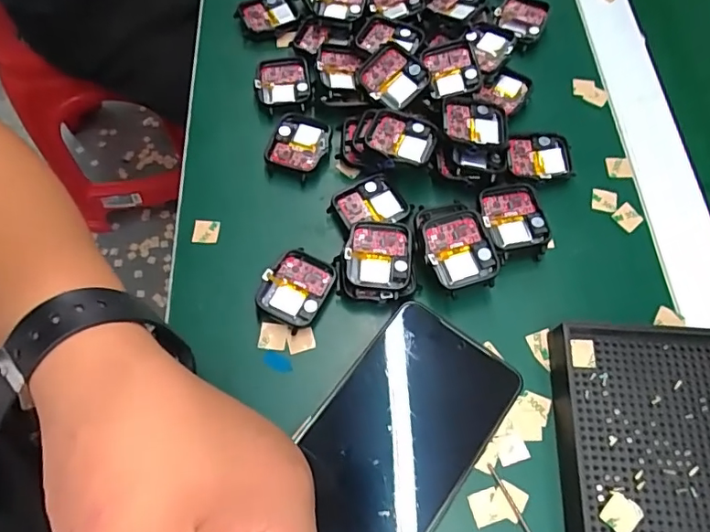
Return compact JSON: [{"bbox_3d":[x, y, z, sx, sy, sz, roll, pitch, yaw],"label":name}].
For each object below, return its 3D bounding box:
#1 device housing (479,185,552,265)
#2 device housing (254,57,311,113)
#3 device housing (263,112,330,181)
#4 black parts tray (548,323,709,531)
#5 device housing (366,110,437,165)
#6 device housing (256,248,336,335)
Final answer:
[{"bbox_3d":[0.095,-0.025,0.315,0.036,0.018,0.046,-8,66,-6],"label":"device housing"},{"bbox_3d":[-0.050,-0.129,0.364,0.037,0.006,0.044,-5,66,-4],"label":"device housing"},{"bbox_3d":[-0.037,-0.080,0.345,0.041,0.011,0.041,-1,66,2],"label":"device housing"},{"bbox_3d":[0.153,0.100,0.259,0.094,0.022,0.134,4,65,0],"label":"black parts tray"},{"bbox_3d":[0.029,-0.081,0.323,0.041,0.005,0.036,12,66,4],"label":"device housing"},{"bbox_3d":[-0.035,0.013,0.303,0.037,0.012,0.044,23,67,9],"label":"device housing"}]

